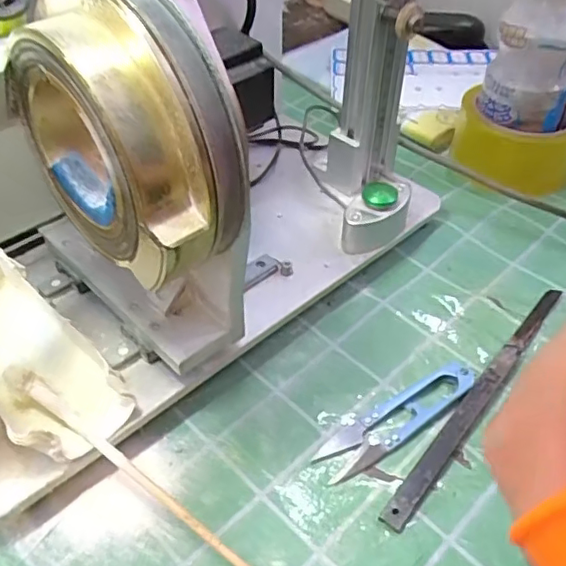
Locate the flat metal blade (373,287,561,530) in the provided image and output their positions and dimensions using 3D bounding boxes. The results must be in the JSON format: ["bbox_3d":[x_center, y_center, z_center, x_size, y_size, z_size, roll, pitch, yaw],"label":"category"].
[{"bbox_3d":[0.113,0.058,0.333,0.013,0.009,0.197,31,51,27],"label":"flat metal blade"}]

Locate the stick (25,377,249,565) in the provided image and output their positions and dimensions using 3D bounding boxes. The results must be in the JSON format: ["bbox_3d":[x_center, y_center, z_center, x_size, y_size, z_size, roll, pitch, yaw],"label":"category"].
[{"bbox_3d":[-0.060,0.094,0.273,0.157,0.007,0.009,35,52,14],"label":"stick"}]

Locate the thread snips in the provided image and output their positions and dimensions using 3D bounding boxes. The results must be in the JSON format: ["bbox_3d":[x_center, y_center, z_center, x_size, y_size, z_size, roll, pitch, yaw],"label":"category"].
[{"bbox_3d":[0.062,0.071,0.319,0.101,0.009,0.024,-25,49,-25],"label":"thread snips"}]

